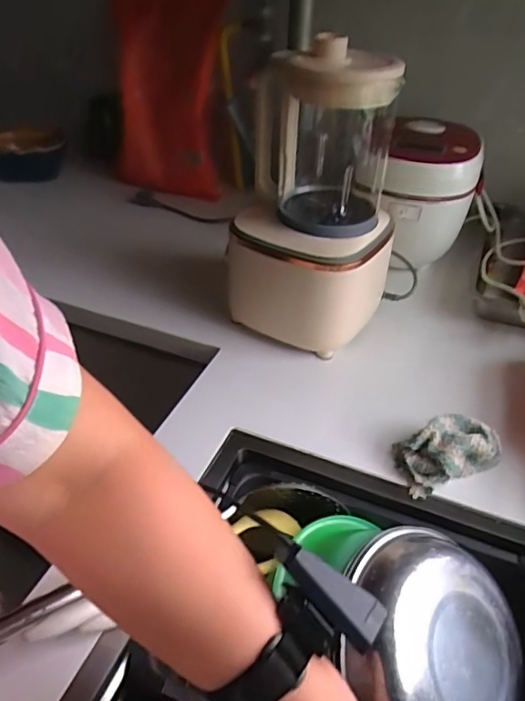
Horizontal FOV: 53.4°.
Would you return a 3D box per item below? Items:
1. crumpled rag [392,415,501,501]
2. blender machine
[{"bbox_3d":[0.205,0.114,0.591,0.105,0.045,0.065,-15,41,-19],"label":"crumpled rag"},{"bbox_3d":[0.073,-0.200,0.706,0.206,0.369,0.198,8,39,8],"label":"blender machine"}]

